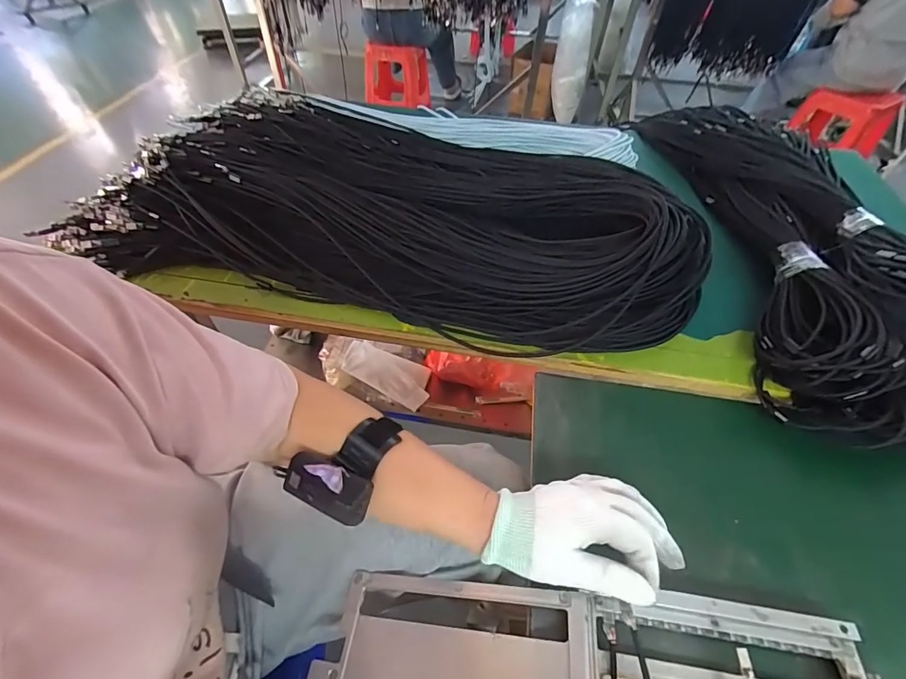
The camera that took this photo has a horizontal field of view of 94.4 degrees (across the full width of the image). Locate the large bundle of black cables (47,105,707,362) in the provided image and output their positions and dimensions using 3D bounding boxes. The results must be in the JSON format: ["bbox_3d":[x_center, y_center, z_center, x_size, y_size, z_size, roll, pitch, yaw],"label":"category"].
[{"bbox_3d":[-0.069,-0.211,0.581,0.739,0.096,0.418,11,51,6],"label":"large bundle of black cables"}]

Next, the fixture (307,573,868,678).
[{"bbox_3d":[0.088,0.233,0.307,0.389,0.044,0.097,-1,50,10],"label":"fixture"}]

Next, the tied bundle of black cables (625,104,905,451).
[{"bbox_3d":[0.435,-0.183,0.572,0.206,0.104,0.694,3,50,-1],"label":"tied bundle of black cables"}]

